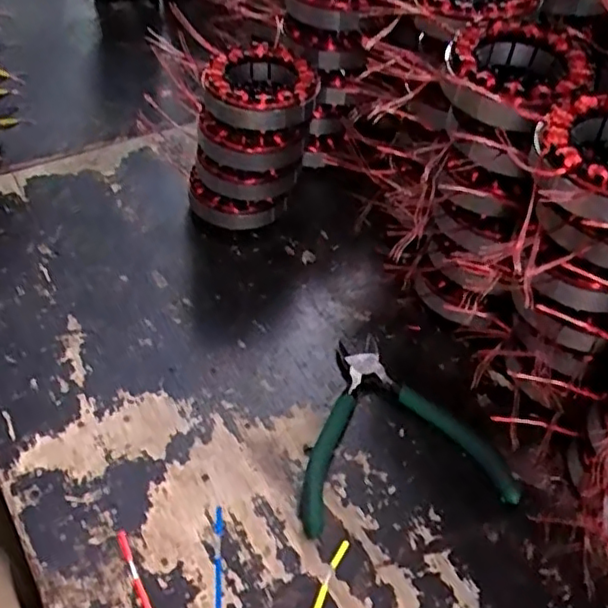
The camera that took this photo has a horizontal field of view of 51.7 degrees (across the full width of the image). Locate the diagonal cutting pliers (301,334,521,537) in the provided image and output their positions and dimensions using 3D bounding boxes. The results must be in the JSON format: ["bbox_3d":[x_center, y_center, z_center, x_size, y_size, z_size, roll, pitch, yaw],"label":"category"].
[{"bbox_3d":[0.055,0.075,0.412,0.132,0.010,0.134,-7,47,-8],"label":"diagonal cutting pliers"}]

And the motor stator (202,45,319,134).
[{"bbox_3d":[-0.034,-0.166,0.483,0.083,0.031,0.083,-4,46,-5],"label":"motor stator"}]

